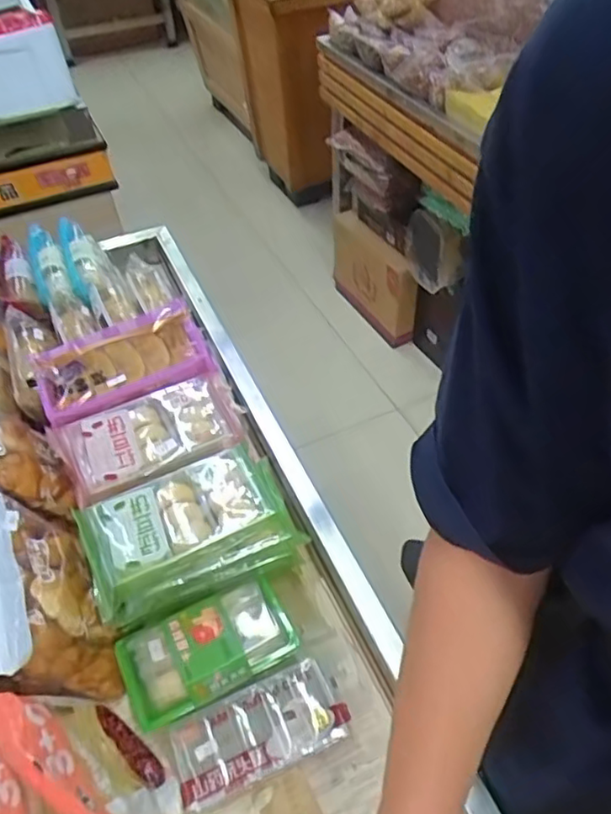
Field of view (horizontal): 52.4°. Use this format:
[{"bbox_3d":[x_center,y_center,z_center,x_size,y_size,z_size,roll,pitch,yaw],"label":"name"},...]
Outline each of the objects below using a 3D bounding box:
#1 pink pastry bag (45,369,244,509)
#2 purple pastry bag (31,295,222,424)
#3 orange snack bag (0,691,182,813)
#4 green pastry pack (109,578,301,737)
[{"bbox_3d":[-0.157,0.025,0.648,0.192,0.035,0.104,-22,50,-17],"label":"pink pastry bag"},{"bbox_3d":[-0.205,-0.053,0.695,0.182,0.026,0.108,-21,49,-16],"label":"purple pastry bag"},{"bbox_3d":[-0.173,0.286,0.510,0.127,0.165,0.081,33,57,29],"label":"orange snack bag"},{"bbox_3d":[-0.093,0.231,0.601,0.161,0.044,0.091,-21,49,-16],"label":"green pastry pack"}]

